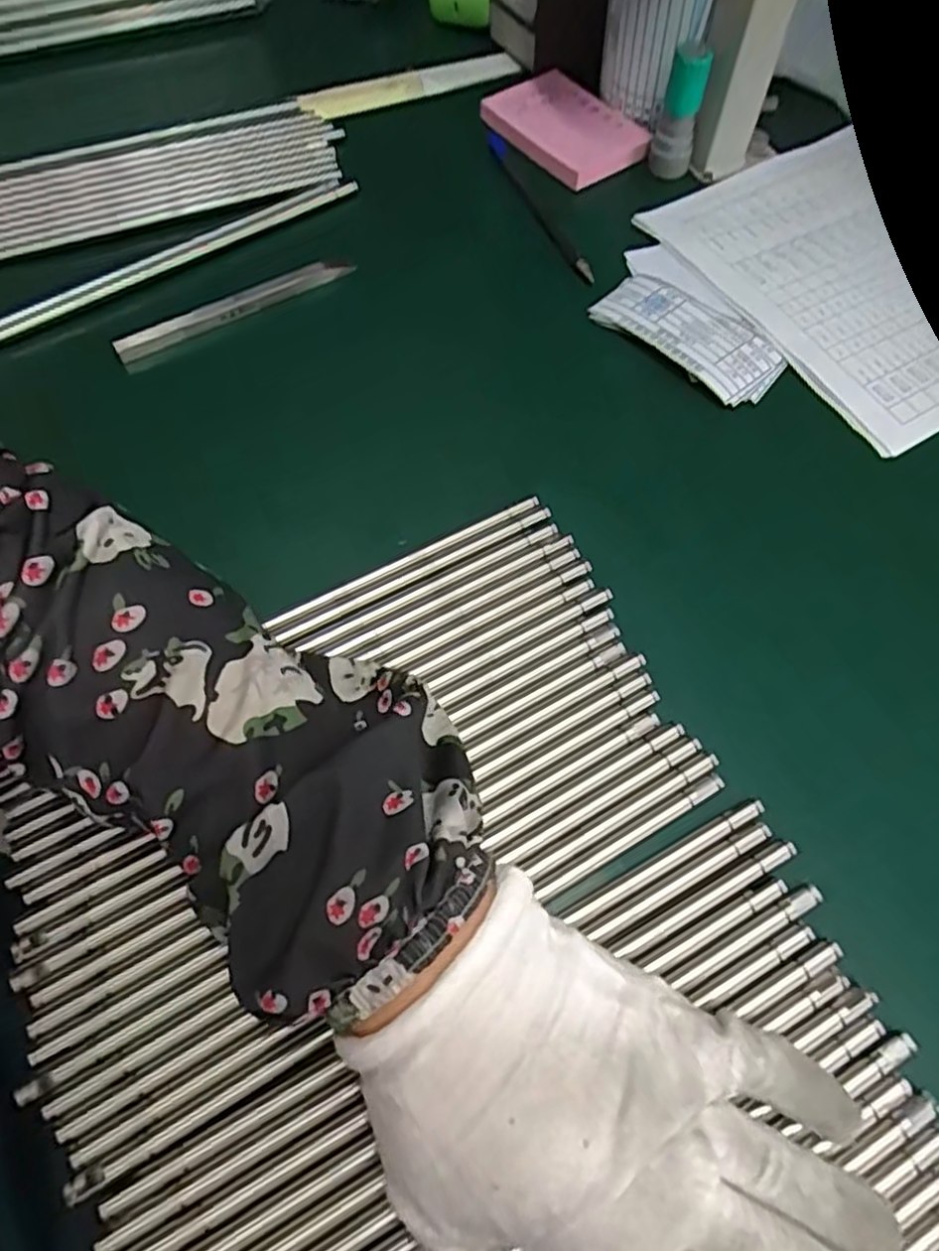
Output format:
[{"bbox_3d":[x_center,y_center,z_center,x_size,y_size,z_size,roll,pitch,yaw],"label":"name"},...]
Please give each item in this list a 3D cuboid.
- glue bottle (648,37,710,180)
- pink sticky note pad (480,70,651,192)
[{"bbox_3d":[0.127,-0.311,0.431,0.024,0.064,0.026,11,63,5],"label":"glue bottle"},{"bbox_3d":[0.064,-0.324,0.465,0.073,0.016,0.095,-38,69,-18],"label":"pink sticky note pad"}]

